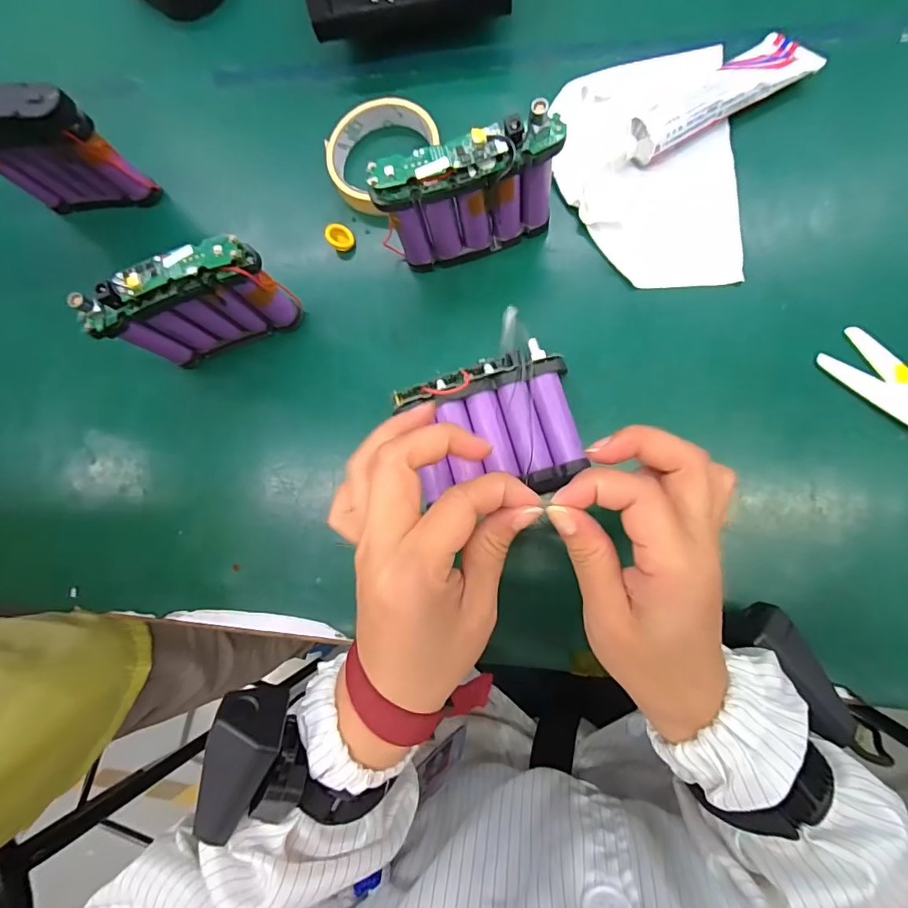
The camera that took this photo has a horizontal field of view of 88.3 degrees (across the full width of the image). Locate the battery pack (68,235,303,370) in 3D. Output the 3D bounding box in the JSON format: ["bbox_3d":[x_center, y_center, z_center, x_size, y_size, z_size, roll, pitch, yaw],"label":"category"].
[{"bbox_3d":[-0.175,-0.101,0.326,0.112,0.094,0.023,-20,80,5],"label":"battery pack"}]

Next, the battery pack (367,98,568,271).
[{"bbox_3d":[0.010,-0.165,0.313,0.113,0.104,0.023,-12,80,6],"label":"battery pack"}]

